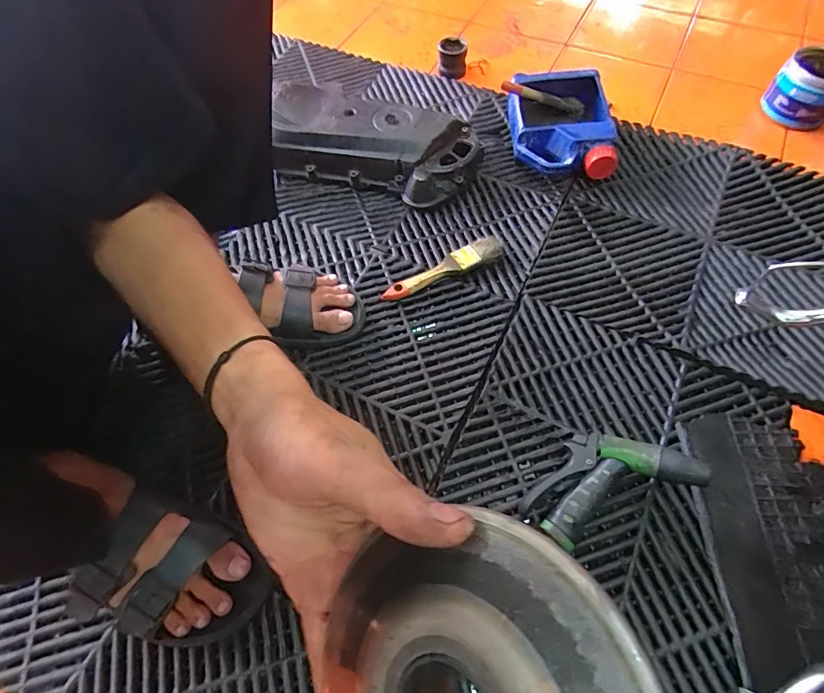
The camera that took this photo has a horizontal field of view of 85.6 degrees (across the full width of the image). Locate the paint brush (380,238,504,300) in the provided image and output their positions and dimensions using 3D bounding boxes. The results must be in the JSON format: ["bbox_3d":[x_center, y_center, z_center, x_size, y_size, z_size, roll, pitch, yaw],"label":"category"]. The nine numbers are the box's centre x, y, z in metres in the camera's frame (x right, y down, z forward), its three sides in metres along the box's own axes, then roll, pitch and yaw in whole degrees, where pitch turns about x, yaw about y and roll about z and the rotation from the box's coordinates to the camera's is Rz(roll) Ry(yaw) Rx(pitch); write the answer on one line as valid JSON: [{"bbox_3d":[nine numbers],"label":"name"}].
[{"bbox_3d":[0.040,-0.106,0.603,0.175,0.021,0.035,-22,63,-10],"label":"paint brush"}]

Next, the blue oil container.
[{"bbox_3d":[0.227,-0.341,0.693,0.143,0.085,0.190,1,62,3],"label":"blue oil container"}]

